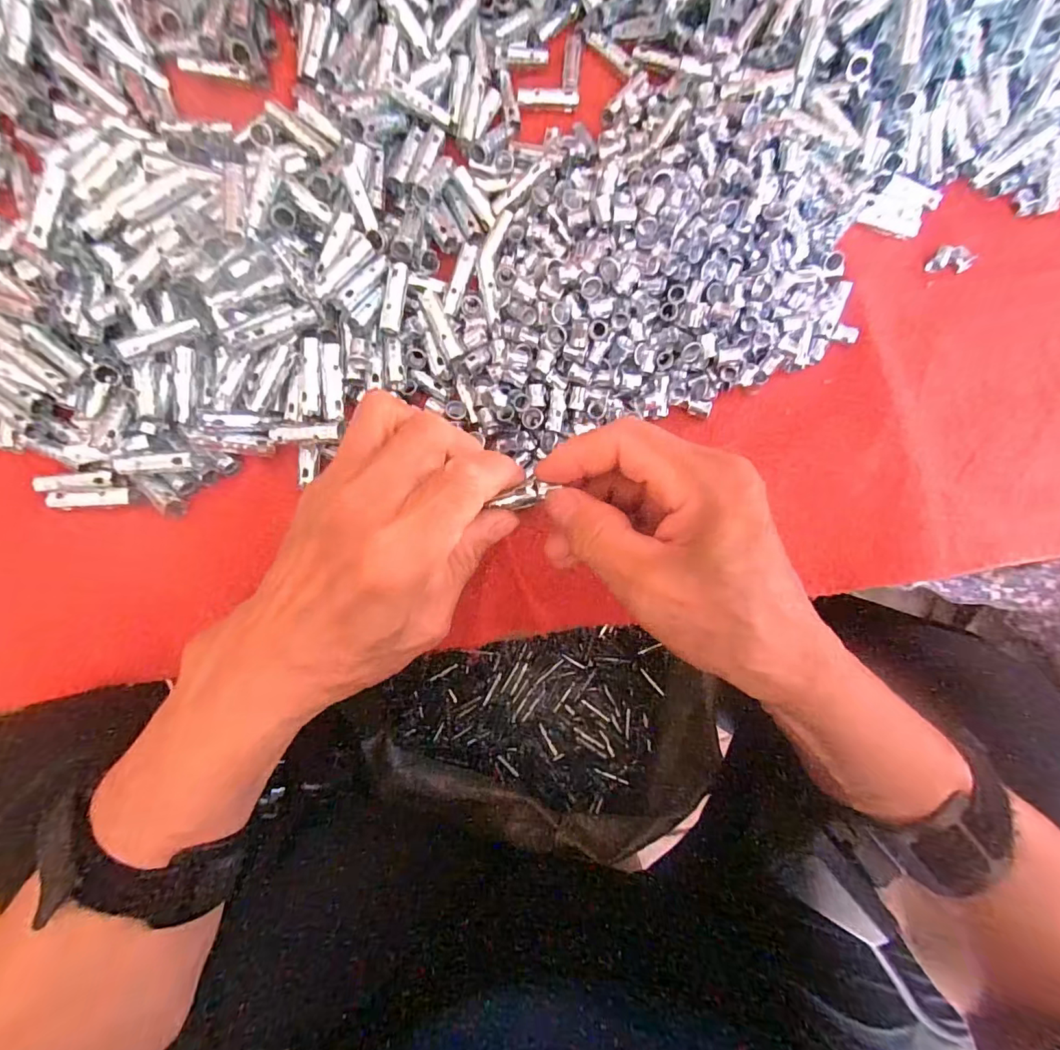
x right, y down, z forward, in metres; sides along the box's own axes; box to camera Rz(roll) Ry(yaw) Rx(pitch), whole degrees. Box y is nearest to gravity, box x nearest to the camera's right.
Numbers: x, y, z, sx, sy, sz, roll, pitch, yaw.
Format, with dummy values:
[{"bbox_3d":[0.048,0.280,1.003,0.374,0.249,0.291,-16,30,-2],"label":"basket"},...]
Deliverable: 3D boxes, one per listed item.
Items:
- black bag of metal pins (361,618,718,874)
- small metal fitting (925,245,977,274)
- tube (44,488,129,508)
[{"bbox_3d":[0.002,0.214,0.490,0.285,0.154,0.164,15,82,1],"label":"black bag of metal pins"},{"bbox_3d":[0.259,-0.164,0.303,0.025,0.008,0.016,6,82,-1],"label":"small metal fitting"},{"bbox_3d":[-0.226,-0.013,0.252,0.037,0.005,0.008,-5,82,-2],"label":"tube"}]

